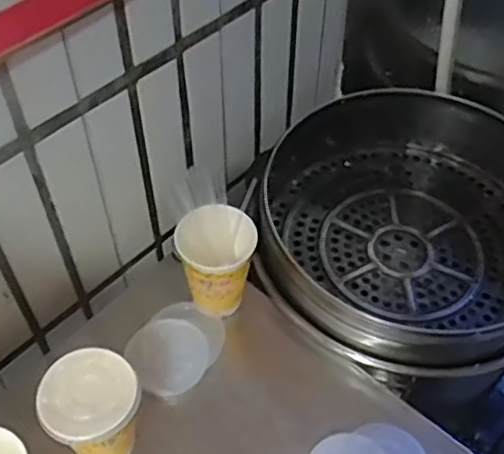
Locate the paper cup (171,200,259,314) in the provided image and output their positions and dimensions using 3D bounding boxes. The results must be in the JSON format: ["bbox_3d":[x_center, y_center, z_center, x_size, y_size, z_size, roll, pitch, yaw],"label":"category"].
[{"bbox_3d":[-0.034,0.036,0.663,0.079,0.092,0.070,2,51,1],"label":"paper cup"}]

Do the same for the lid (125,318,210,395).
[{"bbox_3d":[-0.082,0.124,0.651,0.075,0.011,0.079,0,51,0],"label":"lid"}]

